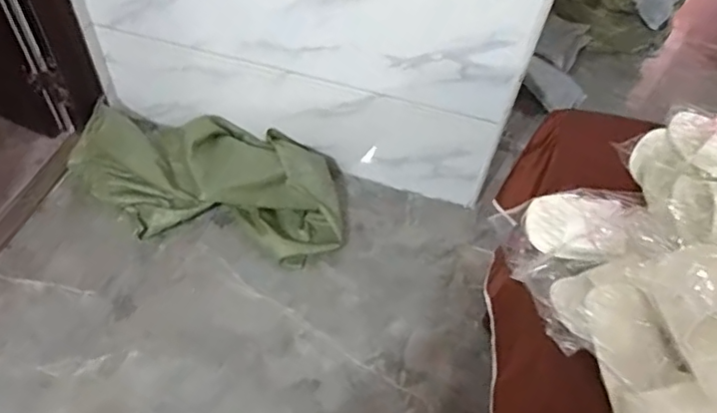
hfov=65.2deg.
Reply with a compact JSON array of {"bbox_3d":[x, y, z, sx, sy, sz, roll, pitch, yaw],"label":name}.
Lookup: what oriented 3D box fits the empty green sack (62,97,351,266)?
[{"bbox_3d":[-0.483,-0.083,1.808,0.895,0.211,0.402,8,51,1],"label":"empty green sack"}]

